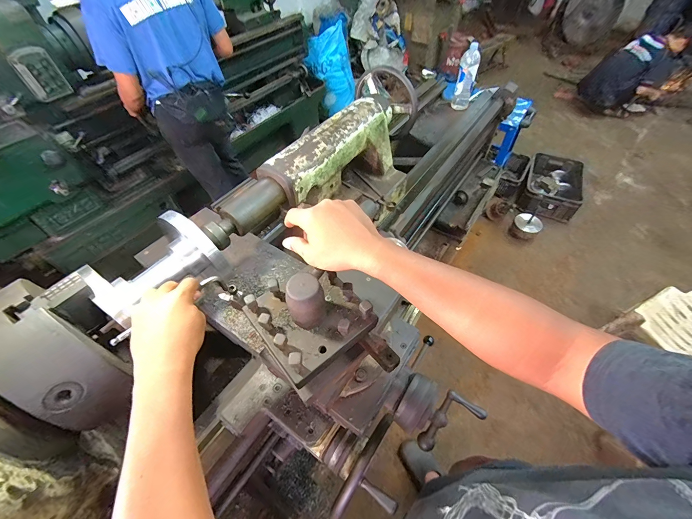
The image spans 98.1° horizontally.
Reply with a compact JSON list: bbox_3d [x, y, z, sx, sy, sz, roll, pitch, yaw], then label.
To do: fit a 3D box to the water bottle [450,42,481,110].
[{"bbox_3d":[0.571,-0.858,1.431,0.090,0.258,0.073,16,54,13],"label":"water bottle"}]

